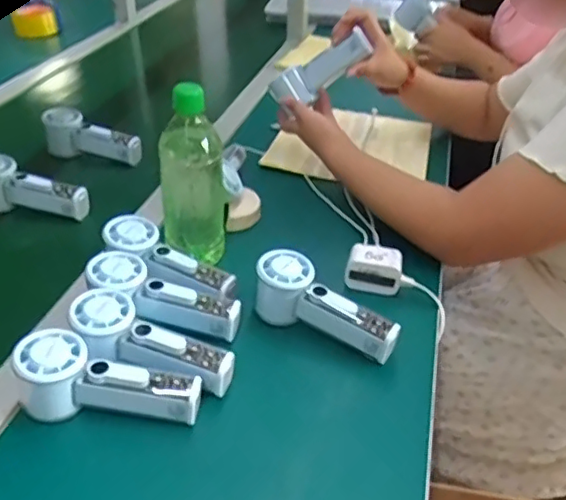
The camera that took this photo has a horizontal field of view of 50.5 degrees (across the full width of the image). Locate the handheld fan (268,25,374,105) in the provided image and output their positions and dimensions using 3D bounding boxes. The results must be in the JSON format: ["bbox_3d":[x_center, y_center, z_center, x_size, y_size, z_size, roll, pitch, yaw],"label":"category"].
[{"bbox_3d":[0.054,-0.255,0.865,0.148,0.049,0.033,-26,29,21],"label":"handheld fan"}]

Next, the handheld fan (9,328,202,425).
[{"bbox_3d":[-0.148,0.118,0.511,0.153,0.070,0.056,7,36,9],"label":"handheld fan"}]

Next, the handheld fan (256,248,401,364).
[{"bbox_3d":[0.040,0.062,0.611,0.158,0.064,0.051,31,43,16],"label":"handheld fan"}]

